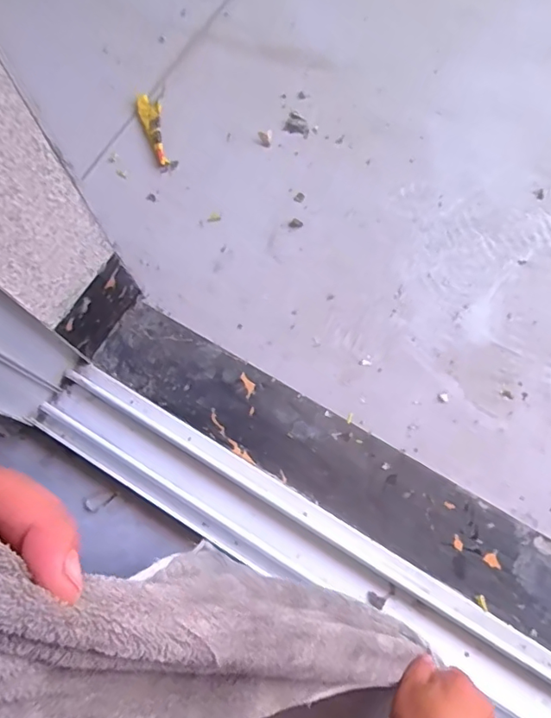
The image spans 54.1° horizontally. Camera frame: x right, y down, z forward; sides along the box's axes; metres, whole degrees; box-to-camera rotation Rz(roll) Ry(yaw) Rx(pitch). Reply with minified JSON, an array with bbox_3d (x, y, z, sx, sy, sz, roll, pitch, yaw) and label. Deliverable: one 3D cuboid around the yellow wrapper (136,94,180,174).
[{"bbox_3d":[-0.143,-0.274,0.649,0.028,0.008,0.106,-18,74,-6],"label":"yellow wrapper"}]

